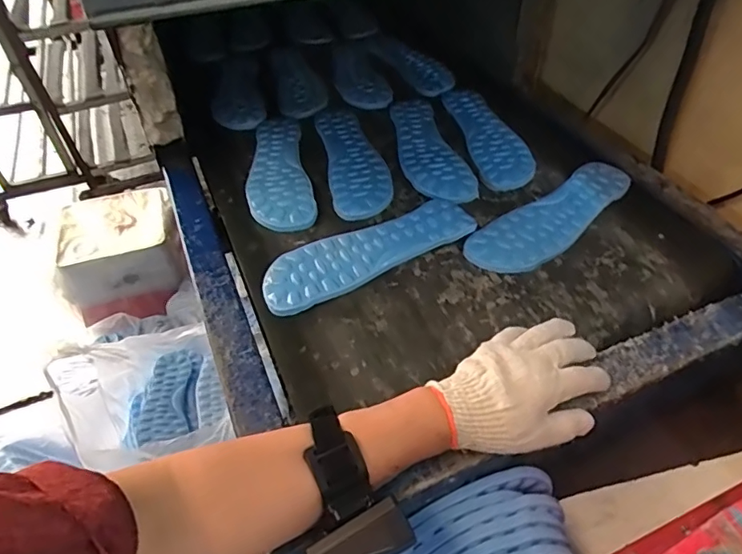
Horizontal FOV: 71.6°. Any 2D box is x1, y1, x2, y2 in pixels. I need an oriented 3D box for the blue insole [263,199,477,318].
[{"bbox_3d":[-0.004,-0.033,0.589,0.254,0.014,0.083,-24,50,-19],"label":"blue insole"}]

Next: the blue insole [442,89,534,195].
[{"bbox_3d":[0.171,-0.213,0.762,0.081,0.013,0.256,-8,46,-5],"label":"blue insole"}]

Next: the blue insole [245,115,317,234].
[{"bbox_3d":[-0.131,-0.156,0.710,0.081,0.013,0.263,-10,47,-7],"label":"blue insole"}]

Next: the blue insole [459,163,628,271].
[{"bbox_3d":[0.224,-0.073,0.620,0.258,0.013,0.077,-30,52,-24],"label":"blue insole"}]

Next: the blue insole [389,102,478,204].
[{"bbox_3d":[0.077,-0.190,0.740,0.081,0.007,0.260,-11,47,-8],"label":"blue insole"}]

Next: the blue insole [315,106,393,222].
[{"bbox_3d":[-0.025,-0.172,0.721,0.081,0.011,0.264,-9,47,-6],"label":"blue insole"}]

